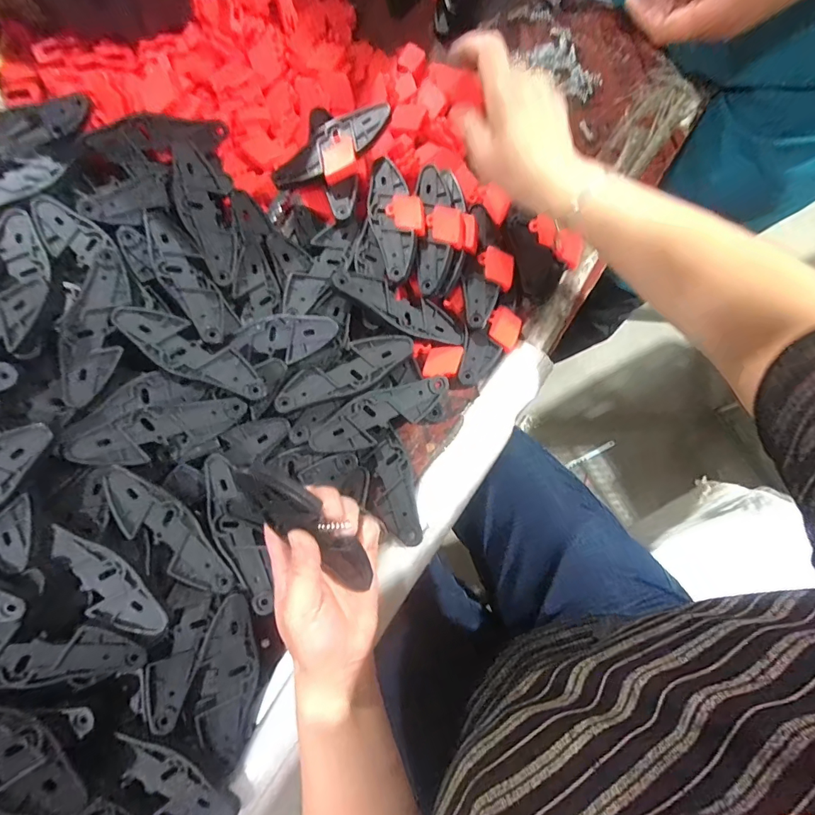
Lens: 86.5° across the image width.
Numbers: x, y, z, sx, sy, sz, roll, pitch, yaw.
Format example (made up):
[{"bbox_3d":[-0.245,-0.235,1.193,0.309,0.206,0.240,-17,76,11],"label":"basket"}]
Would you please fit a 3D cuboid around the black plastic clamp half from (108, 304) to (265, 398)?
[{"bbox_3d":[-0.172,-0.044,0.348,0.123,0.011,0.038,29,79,-9],"label":"black plastic clamp half"}]

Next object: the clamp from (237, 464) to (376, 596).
[{"bbox_3d":[-0.065,0.080,0.284,0.031,0.019,0.116,-41,113,-8],"label":"clamp"}]

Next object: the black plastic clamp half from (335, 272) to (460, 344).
[{"bbox_3d":[-0.006,-0.089,0.388,0.123,0.008,0.037,23,78,-15],"label":"black plastic clamp half"}]

